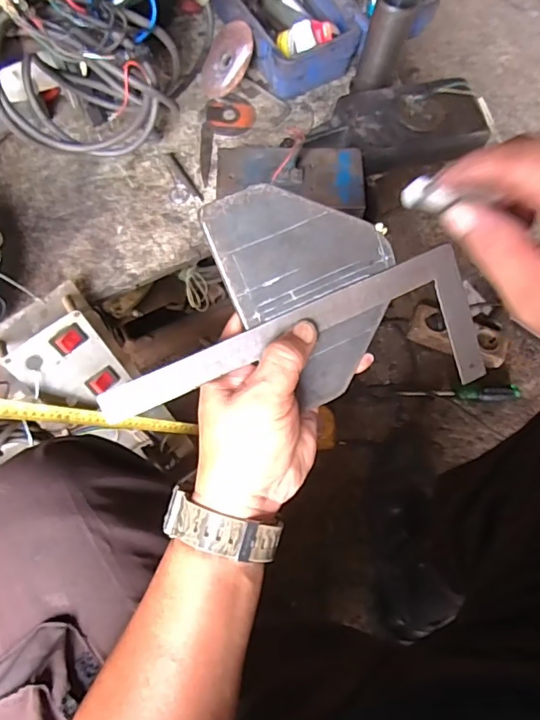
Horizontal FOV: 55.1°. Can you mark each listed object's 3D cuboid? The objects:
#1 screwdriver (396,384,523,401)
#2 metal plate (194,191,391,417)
[{"bbox_3d":[0.326,0.054,0.861,0.203,0.029,0.021,-1,69,-3],"label":"screwdriver"},{"bbox_3d":[0.030,-0.045,0.326,0.102,0.005,0.139,-24,105,-9],"label":"metal plate"}]

